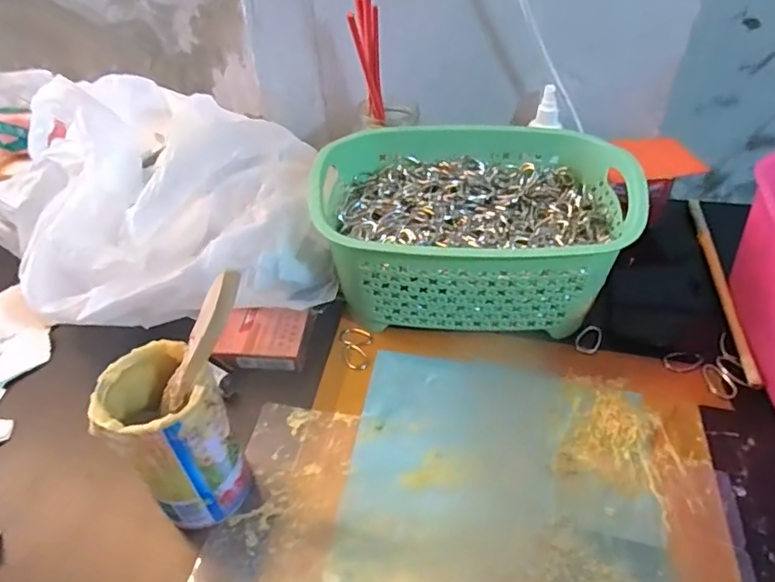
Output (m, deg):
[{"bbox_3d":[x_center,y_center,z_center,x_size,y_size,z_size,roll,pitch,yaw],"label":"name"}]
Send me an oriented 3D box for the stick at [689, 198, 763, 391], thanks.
[{"bbox_3d":[0.322,-0.015,0.538,0.011,0.011,0.268,7,44,11],"label":"stick"}]

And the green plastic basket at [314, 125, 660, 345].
[{"bbox_3d":[0.076,-0.062,0.521,0.262,0.121,0.201,1,43,5],"label":"green plastic basket"}]

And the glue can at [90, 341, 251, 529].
[{"bbox_3d":[-0.134,0.100,0.358,0.062,0.123,0.060,-2,43,2],"label":"glue can"}]

